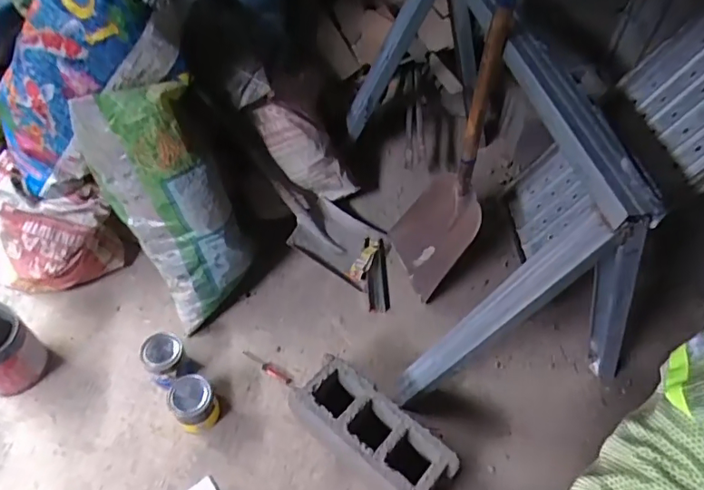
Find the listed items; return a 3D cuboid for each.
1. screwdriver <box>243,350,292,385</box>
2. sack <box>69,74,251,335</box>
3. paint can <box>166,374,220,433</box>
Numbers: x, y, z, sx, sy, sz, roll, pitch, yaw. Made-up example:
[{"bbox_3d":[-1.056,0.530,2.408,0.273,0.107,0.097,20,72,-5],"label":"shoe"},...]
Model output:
[{"bbox_3d":[-0.233,0.334,1.425,0.152,0.016,0.029,27,55,15],"label":"screwdriver"},{"bbox_3d":[-0.468,-0.100,1.393,0.293,0.642,0.141,-26,27,-22],"label":"sack"},{"bbox_3d":[-0.394,0.395,1.300,0.106,0.137,0.100,2,52,-3],"label":"paint can"}]

